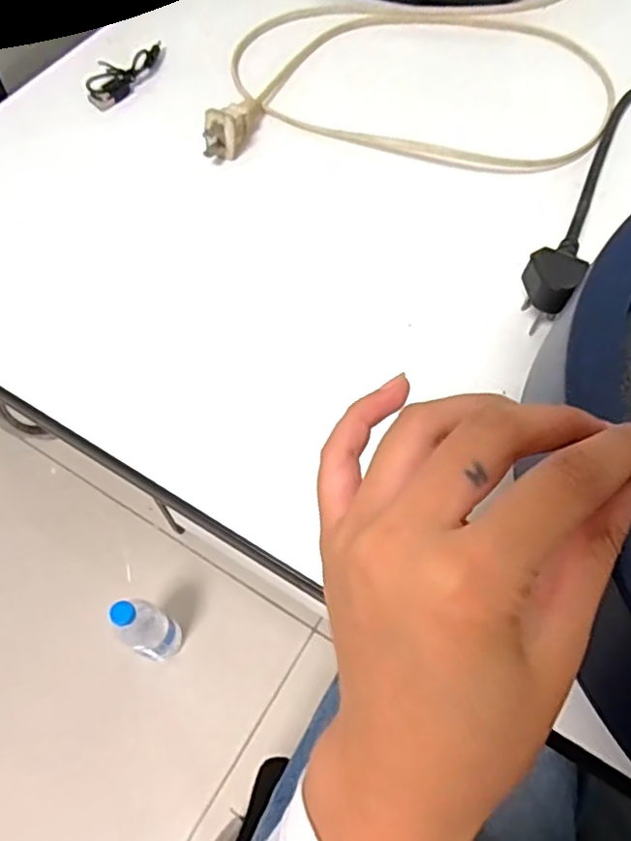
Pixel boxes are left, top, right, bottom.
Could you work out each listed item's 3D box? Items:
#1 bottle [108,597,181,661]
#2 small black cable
[{"bbox_3d":[-0.232,0.290,0.855,0.053,0.213,0.059,25,65,13],"label":"bottle"},{"bbox_3d":[-0.132,-0.239,0.422,0.027,0.010,0.074,21,64,11],"label":"small black cable"}]

